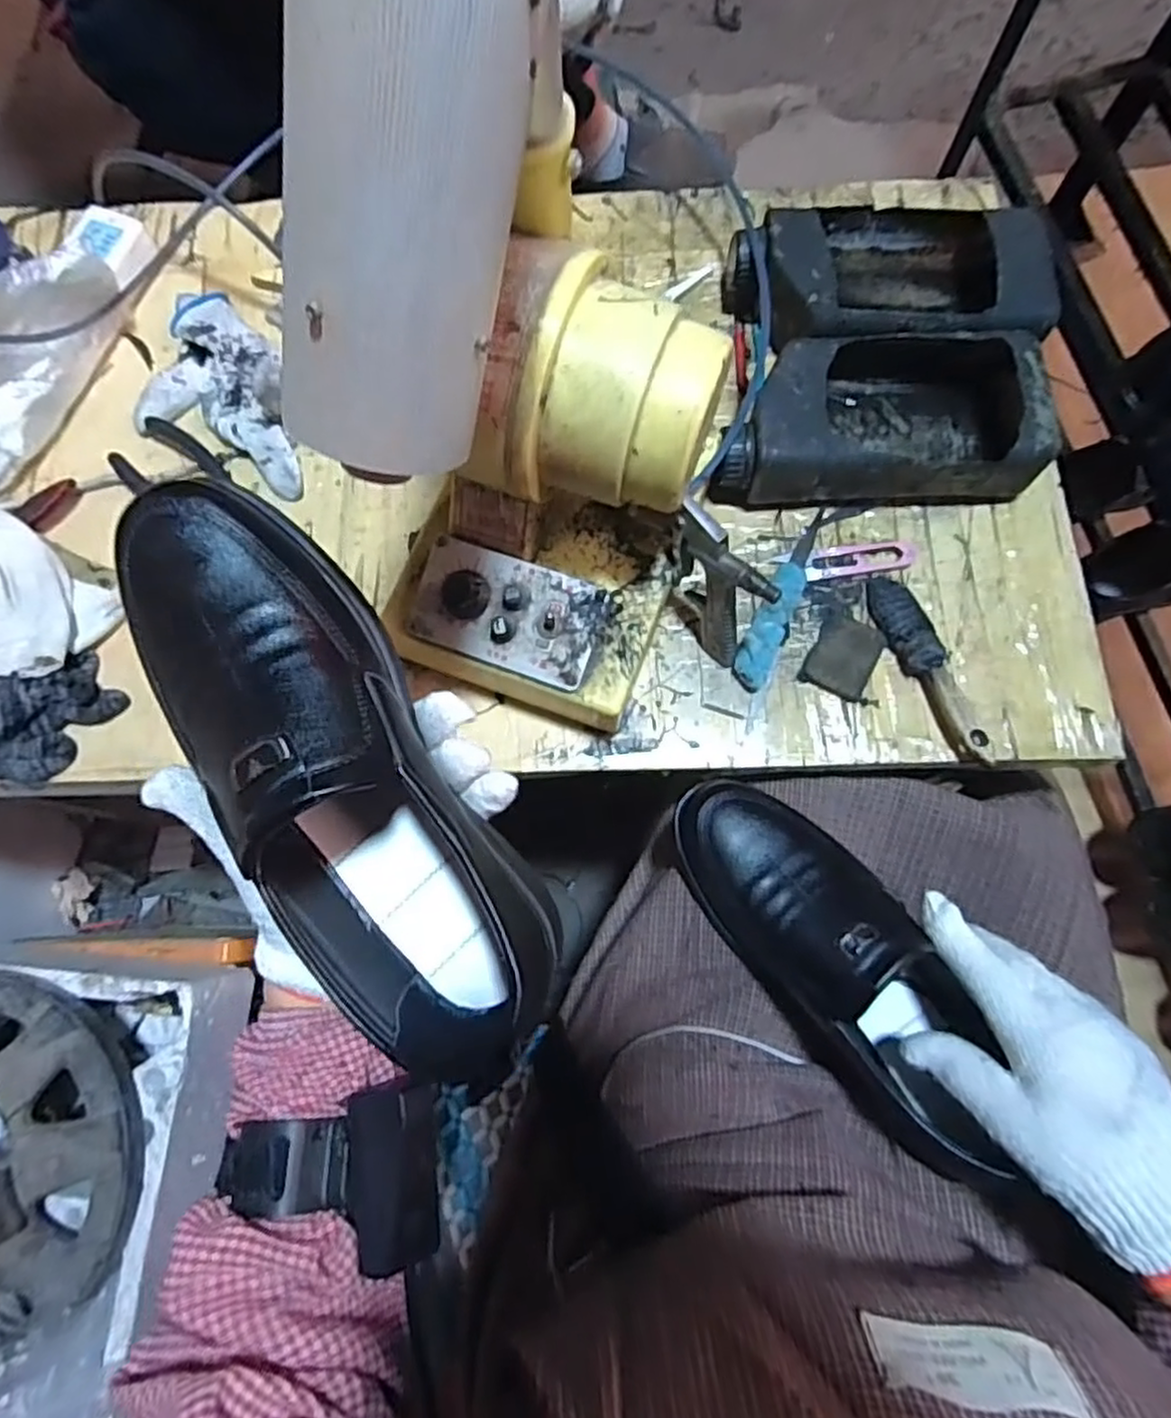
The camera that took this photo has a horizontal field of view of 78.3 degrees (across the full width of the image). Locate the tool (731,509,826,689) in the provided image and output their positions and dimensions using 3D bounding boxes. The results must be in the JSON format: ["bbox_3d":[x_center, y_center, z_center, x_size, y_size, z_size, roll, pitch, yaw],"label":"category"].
[{"bbox_3d":[0.141,-0.081,0.508,0.026,0.021,0.144,26,79,6],"label":"tool"}]

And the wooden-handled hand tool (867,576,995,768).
[{"bbox_3d":[0.232,-0.029,0.490,0.030,0.026,0.143,-16,78,-3],"label":"wooden-handled hand tool"}]

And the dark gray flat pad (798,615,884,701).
[{"bbox_3d":[0.182,-0.037,0.503,0.043,0.008,0.057,29,79,7],"label":"dark gray flat pad"}]

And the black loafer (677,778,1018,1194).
[{"bbox_3d":[0.147,0.138,0.425,0.092,0.083,0.239,-36,67,-7],"label":"black loafer"}]

